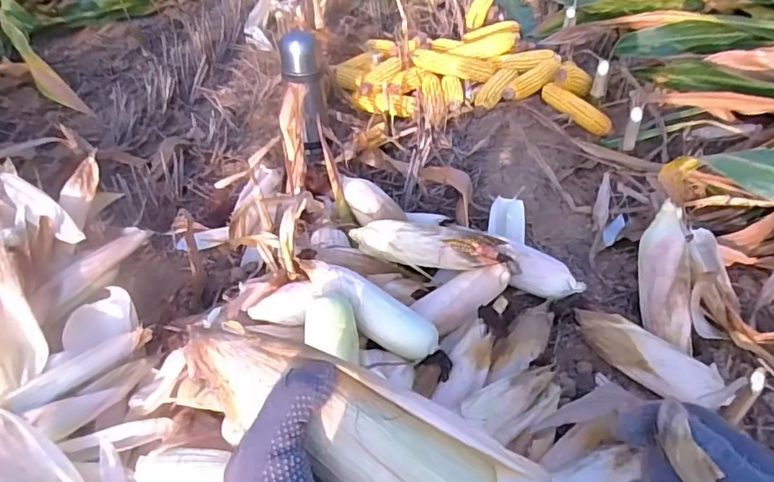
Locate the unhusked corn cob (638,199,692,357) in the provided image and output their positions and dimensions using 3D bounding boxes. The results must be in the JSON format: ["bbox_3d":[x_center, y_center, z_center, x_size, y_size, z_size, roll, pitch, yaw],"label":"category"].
[{"bbox_3d":[0.436,0.053,0.842,0.066,0.050,0.231,2,79,6],"label":"unhusked corn cob"}]

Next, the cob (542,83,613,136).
[{"bbox_3d":[0.468,-0.328,1.328,0.199,0.047,0.042,41,59,20],"label":"cob"}]

